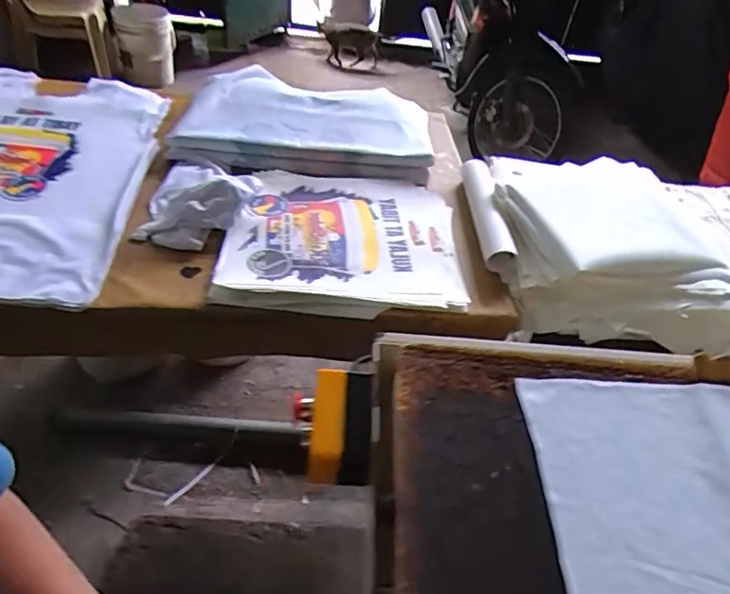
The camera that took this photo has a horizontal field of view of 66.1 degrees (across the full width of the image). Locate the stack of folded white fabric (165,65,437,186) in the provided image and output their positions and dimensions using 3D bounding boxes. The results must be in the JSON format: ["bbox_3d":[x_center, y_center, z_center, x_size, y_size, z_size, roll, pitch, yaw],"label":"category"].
[{"bbox_3d":[-0.126,-0.411,1.288,0.580,0.062,0.433,3,46,-2],"label":"stack of folded white fabric"}]

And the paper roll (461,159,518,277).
[{"bbox_3d":[0.239,-0.175,1.111,0.062,0.061,0.335,4,47,-3],"label":"paper roll"}]

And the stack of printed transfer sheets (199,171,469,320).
[{"bbox_3d":[-0.041,-0.116,1.024,0.413,0.020,0.368,2,47,-5],"label":"stack of printed transfer sheets"}]

